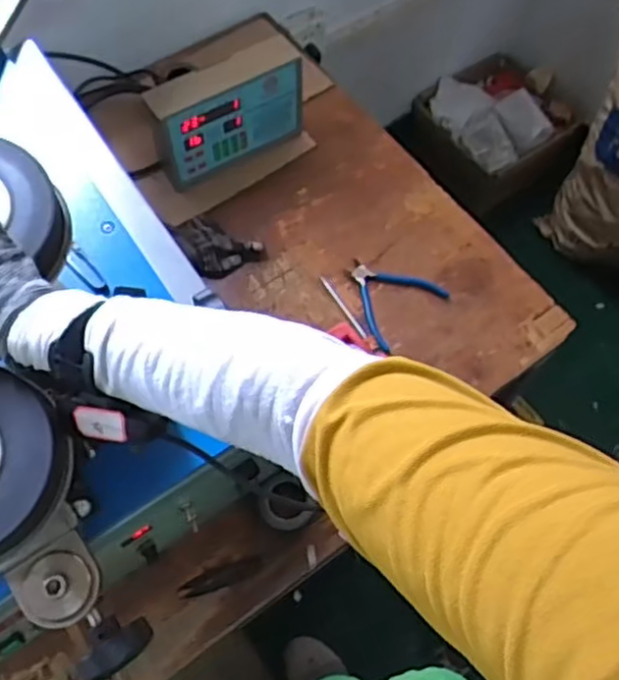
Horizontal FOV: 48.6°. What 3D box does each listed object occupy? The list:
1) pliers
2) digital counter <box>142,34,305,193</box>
[{"bbox_3d":[0.103,-0.065,0.979,0.124,0.028,0.136,-41,72,-19],"label":"pliers"},{"bbox_3d":[-0.120,-0.337,1.023,0.228,0.152,0.069,-27,68,-14],"label":"digital counter"}]

